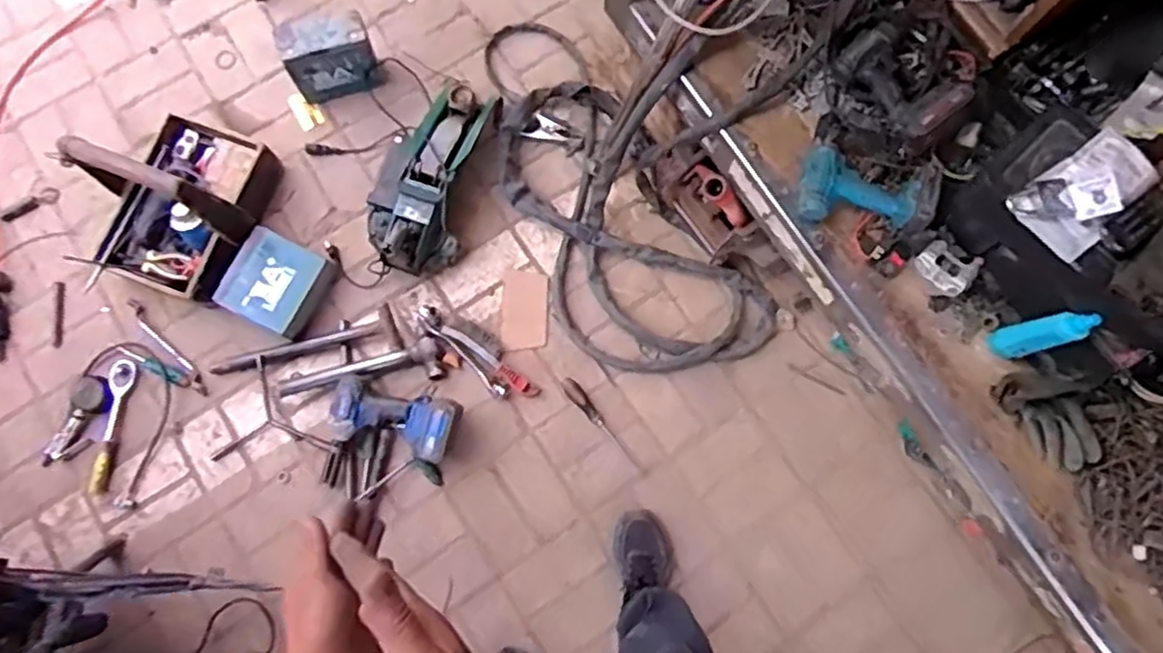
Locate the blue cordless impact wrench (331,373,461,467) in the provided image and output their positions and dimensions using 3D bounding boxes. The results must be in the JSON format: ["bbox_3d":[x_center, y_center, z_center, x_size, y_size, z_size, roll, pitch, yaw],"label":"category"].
[{"bbox_3d":[-0.358,0.177,1.307,0.231,0.084,0.116,15,78,3],"label":"blue cordless impact wrench"}]

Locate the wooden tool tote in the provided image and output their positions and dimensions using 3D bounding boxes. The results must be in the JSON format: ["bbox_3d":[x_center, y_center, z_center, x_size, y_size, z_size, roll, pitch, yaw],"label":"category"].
[{"bbox_3d":[-0.770,-0.257,1.283,0.235,0.272,0.346,17,78,4],"label":"wooden tool tote"}]

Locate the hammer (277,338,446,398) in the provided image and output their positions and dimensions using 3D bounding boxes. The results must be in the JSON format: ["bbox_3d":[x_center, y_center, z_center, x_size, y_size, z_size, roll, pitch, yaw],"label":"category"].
[{"bbox_3d":[-0.425,0.091,1.356,0.298,0.038,0.085,-15,78,-3],"label":"hammer"}]

